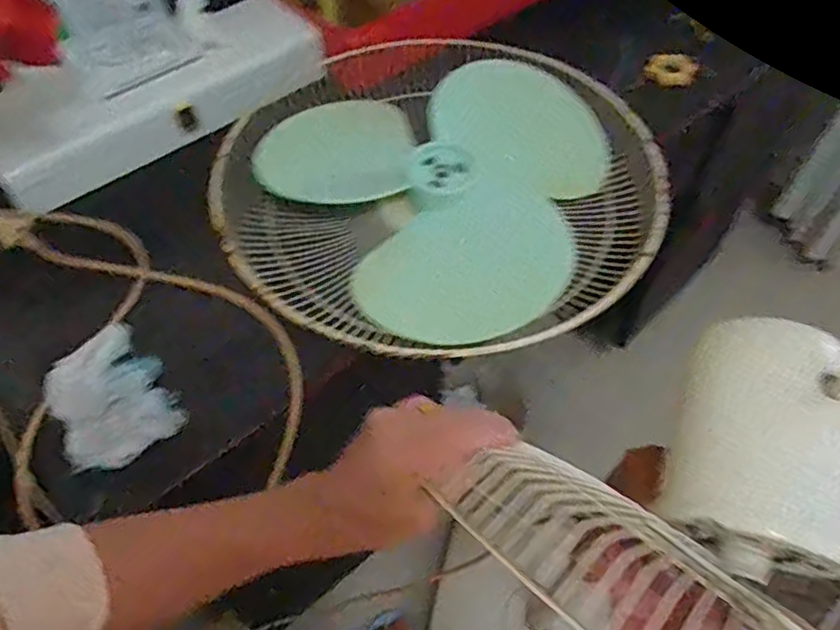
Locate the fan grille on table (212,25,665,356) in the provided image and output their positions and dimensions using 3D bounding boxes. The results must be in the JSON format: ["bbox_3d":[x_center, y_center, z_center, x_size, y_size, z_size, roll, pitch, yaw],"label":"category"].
[{"bbox_3d":[0.026,-0.143,0.666,0.431,0.061,0.393,0,55,0],"label":"fan grille on table"}]

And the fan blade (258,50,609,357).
[{"bbox_3d":[0.018,-0.162,0.677,0.323,0.074,0.384,-34,61,-21],"label":"fan blade"}]

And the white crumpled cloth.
[{"bbox_3d":[-0.254,0.071,0.521,0.091,0.024,0.099,-36,102,-24],"label":"white crumpled cloth"}]

